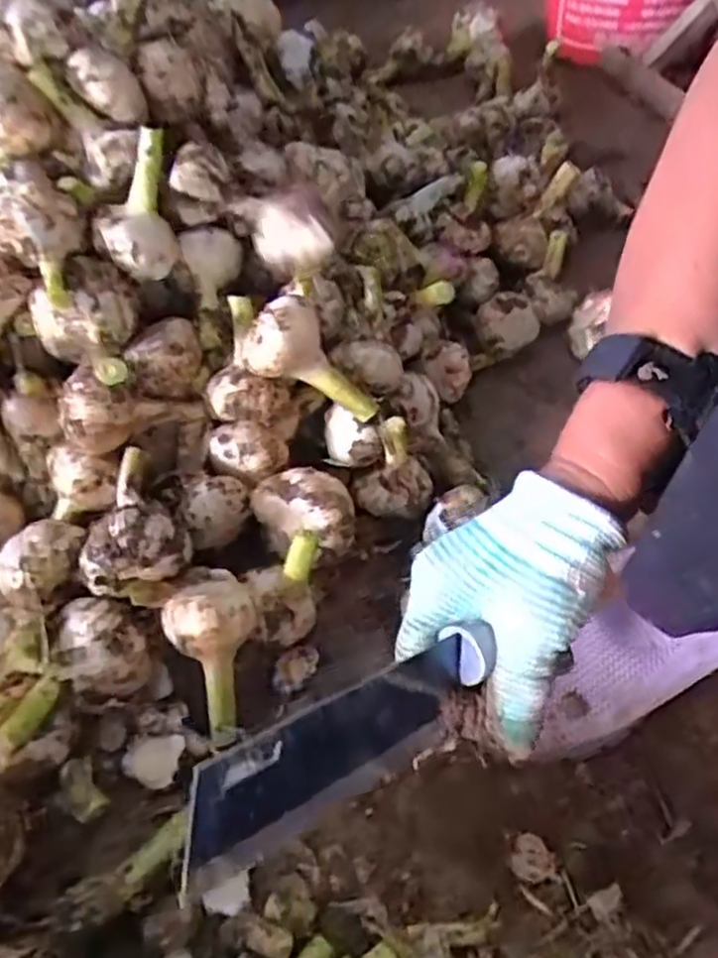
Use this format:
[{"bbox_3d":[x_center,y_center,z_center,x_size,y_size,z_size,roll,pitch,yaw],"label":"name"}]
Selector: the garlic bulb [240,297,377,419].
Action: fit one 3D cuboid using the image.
[{"bbox_3d":[-0.030,-0.068,0.439,0.040,0.089,0.035,-23,40,37],"label":"garlic bulb"}]

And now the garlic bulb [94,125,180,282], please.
[{"bbox_3d":[-0.129,-0.161,0.433,0.045,0.050,0.074,-8,80,20],"label":"garlic bulb"}]

